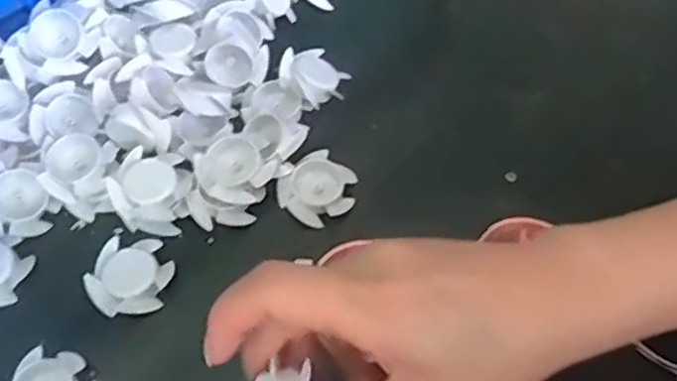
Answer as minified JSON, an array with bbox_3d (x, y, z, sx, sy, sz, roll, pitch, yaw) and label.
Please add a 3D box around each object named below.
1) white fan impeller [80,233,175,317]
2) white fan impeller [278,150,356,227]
[{"bbox_3d":[-0.104,0.043,0.361,0.037,0.009,0.040,11,61,3],"label":"white fan impeller"},{"bbox_3d":[-0.011,0.000,0.386,0.038,0.013,0.035,1,61,-2],"label":"white fan impeller"}]

